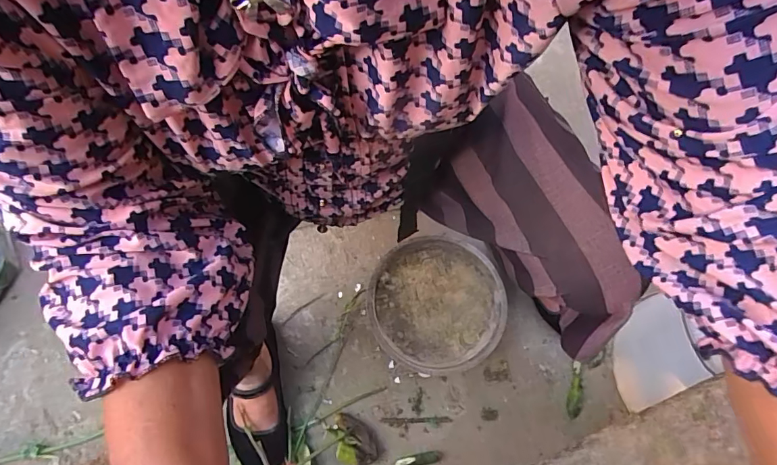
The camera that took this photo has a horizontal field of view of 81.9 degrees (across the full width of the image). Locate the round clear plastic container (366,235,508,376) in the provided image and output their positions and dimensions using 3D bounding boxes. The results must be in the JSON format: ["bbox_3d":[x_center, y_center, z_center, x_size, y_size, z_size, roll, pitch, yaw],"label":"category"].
[{"bbox_3d":[0.080,0.124,0.765,0.218,0.076,0.219,-1,67,2],"label":"round clear plastic container"}]

